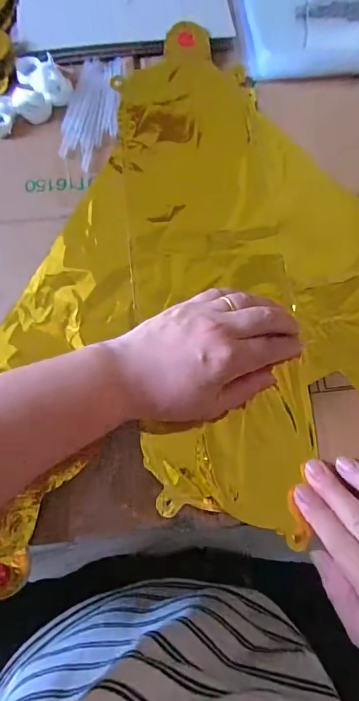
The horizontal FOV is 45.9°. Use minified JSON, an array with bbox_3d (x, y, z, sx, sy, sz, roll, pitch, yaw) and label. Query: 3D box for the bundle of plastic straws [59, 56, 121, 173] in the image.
[{"bbox_3d":[-0.078,-0.220,0.387,0.047,0.005,0.120,7,74,1],"label":"bundle of plastic straws"}]

